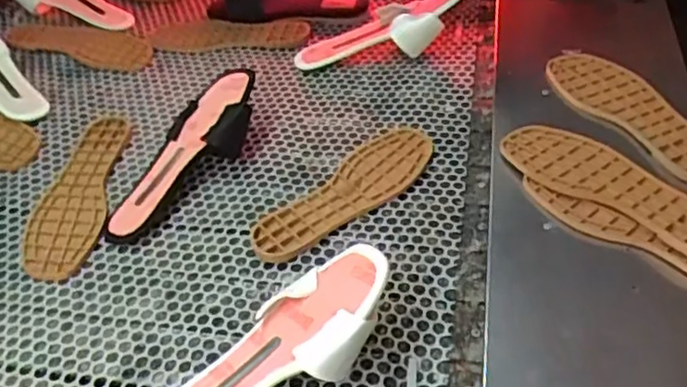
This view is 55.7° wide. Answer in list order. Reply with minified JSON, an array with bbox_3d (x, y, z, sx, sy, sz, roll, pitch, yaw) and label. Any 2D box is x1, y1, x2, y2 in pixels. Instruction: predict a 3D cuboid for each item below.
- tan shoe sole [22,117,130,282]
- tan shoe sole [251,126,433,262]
[{"bbox_3d":[-0.319,-0.007,0.786,0.082,0.008,0.265,-2,46,3],"label":"tan shoe sole"},{"bbox_3d":[0.009,-0.007,0.751,0.090,0.011,0.261,31,55,30],"label":"tan shoe sole"}]

